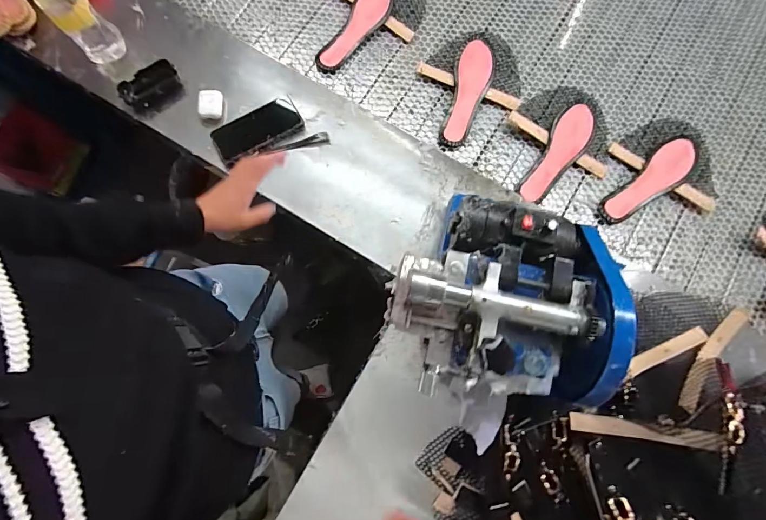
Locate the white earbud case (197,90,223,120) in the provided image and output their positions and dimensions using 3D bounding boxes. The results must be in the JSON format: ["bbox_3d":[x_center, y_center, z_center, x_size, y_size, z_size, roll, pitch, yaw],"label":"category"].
[{"bbox_3d":[-0.327,-0.296,0.711,0.047,0.021,0.050,0,79,-1],"label":"white earbud case"}]

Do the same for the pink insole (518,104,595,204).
[{"bbox_3d":[0.343,-0.204,0.726,0.065,0.008,0.223,32,83,2],"label":"pink insole"}]

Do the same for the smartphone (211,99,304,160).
[{"bbox_3d":[-0.239,-0.250,0.704,0.160,0.004,0.074,-29,81,-6],"label":"smartphone"}]

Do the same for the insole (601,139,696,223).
[{"bbox_3d":[0.517,-0.150,0.722,0.221,0.037,0.065,-42,80,-8],"label":"insole"}]

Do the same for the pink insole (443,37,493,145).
[{"bbox_3d":[0.175,-0.339,0.756,0.063,0.033,0.210,13,77,3],"label":"pink insole"}]

